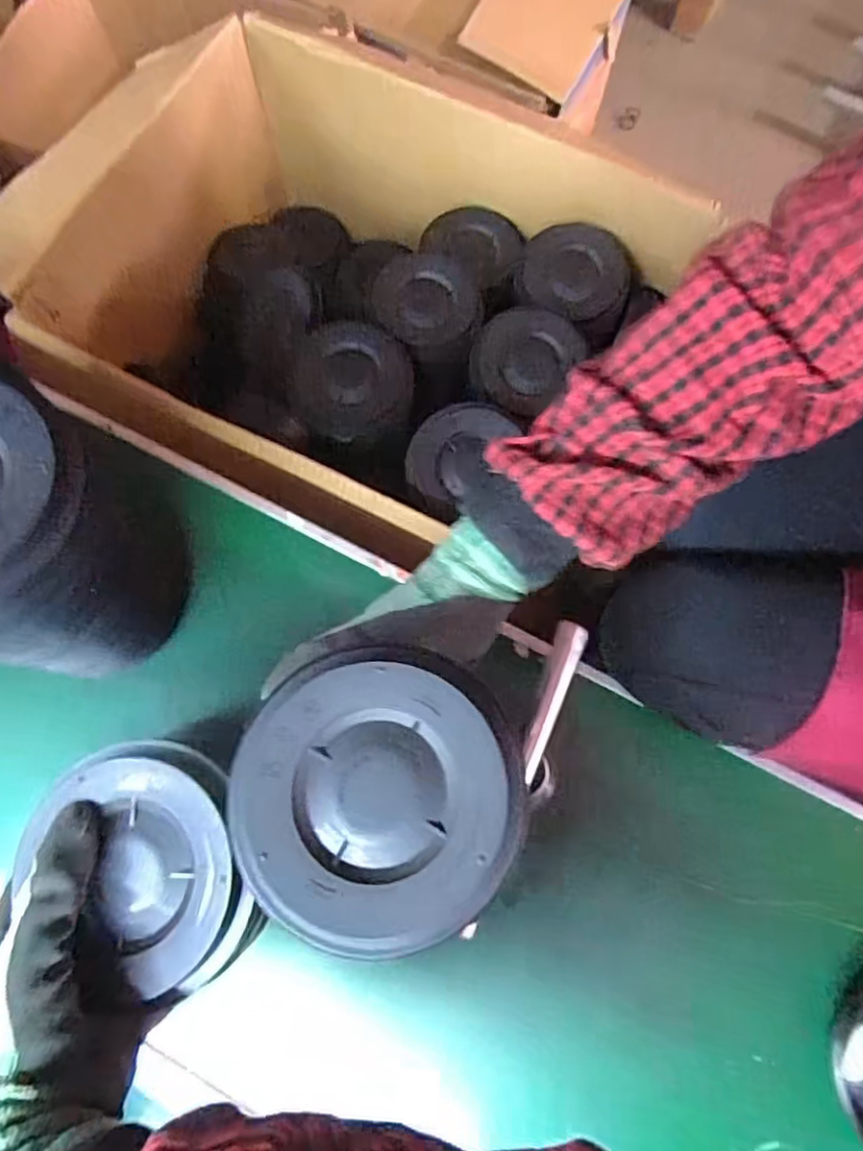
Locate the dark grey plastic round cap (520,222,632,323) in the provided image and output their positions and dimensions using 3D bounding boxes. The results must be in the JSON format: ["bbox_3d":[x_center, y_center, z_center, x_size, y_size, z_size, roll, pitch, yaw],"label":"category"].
[{"bbox_3d":[0.156,-0.331,0.690,0.111,0.023,0.104,0,74,-1],"label":"dark grey plastic round cap"}]

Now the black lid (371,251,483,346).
[{"bbox_3d":[-0.004,-0.292,0.661,0.109,0.019,0.124,2,74,0],"label":"black lid"}]

